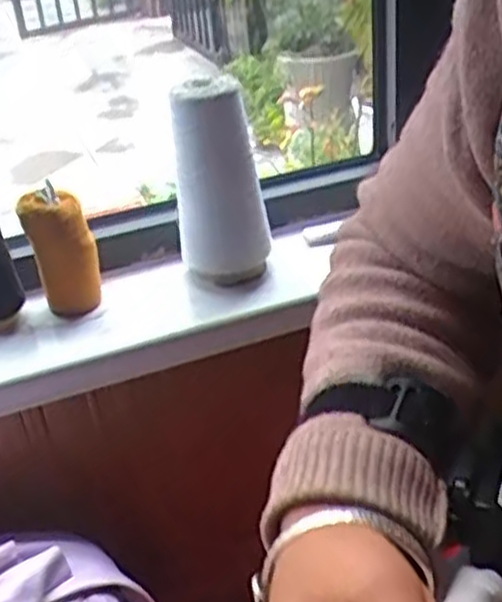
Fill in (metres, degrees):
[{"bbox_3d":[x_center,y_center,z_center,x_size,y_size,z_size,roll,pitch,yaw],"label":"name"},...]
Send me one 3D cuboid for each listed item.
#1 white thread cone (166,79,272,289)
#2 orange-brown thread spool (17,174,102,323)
[{"bbox_3d":[-0.029,-0.108,0.748,0.081,0.186,0.067,-6,31,1],"label":"white thread cone"},{"bbox_3d":[-0.178,-0.047,0.760,0.061,0.112,0.051,-13,32,-11],"label":"orange-brown thread spool"}]

